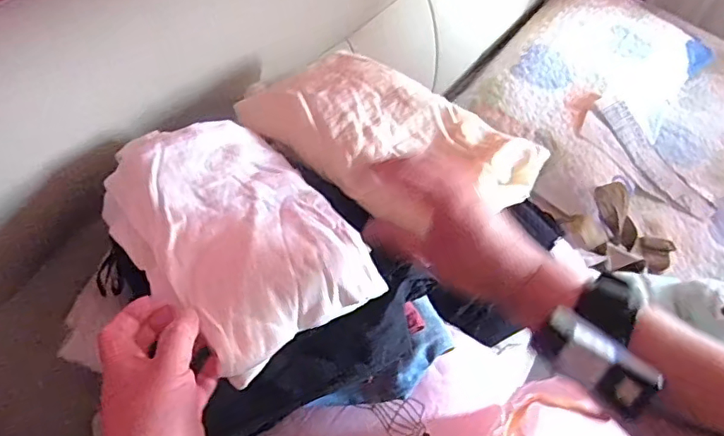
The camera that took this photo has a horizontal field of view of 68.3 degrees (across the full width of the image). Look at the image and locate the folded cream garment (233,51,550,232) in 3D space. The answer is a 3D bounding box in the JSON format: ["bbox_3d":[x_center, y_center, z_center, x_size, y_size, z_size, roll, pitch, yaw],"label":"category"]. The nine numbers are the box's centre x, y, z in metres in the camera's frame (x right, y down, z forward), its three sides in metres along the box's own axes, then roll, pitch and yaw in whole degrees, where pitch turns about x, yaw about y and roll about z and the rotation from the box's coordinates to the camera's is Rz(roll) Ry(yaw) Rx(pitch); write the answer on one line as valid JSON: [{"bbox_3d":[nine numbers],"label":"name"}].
[{"bbox_3d":[0.031,-0.094,0.551,0.277,0.035,0.175,39,59,21],"label":"folded cream garment"}]

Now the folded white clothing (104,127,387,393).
[{"bbox_3d":[-0.112,0.004,0.463,0.163,0.031,0.240,-29,61,-24],"label":"folded white clothing"}]

